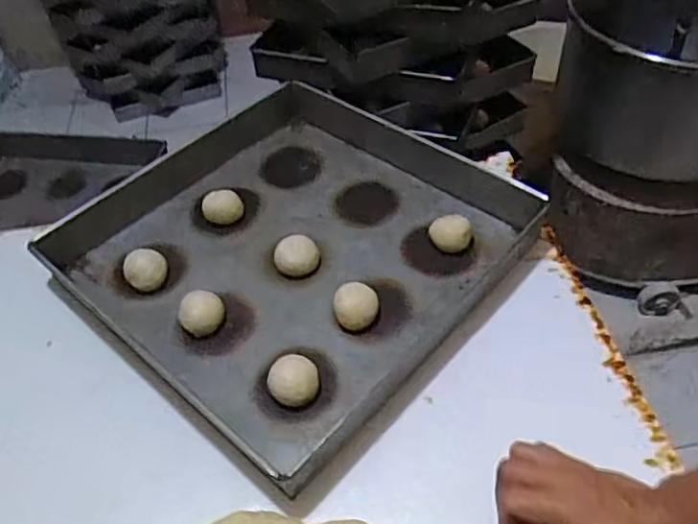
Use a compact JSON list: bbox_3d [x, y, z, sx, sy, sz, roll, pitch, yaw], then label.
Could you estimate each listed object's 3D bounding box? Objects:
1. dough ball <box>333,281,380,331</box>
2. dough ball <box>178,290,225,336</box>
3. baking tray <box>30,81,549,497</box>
[{"bbox_3d":[0.007,0.045,0.654,0.045,0.028,0.045,-3,47,3],"label":"dough ball"},{"bbox_3d":[-0.154,0.051,0.658,0.046,0.031,0.040,-22,49,-15],"label":"dough ball"},{"bbox_3d":[-0.067,-0.025,0.728,0.447,0.087,0.428,31,57,29],"label":"baking tray"}]

